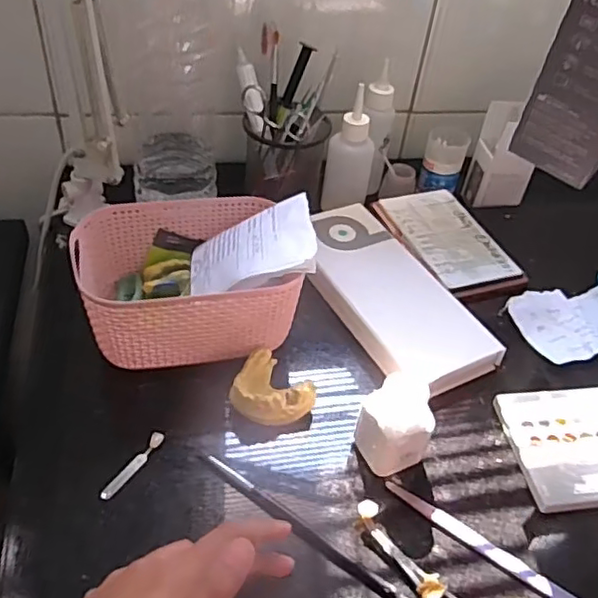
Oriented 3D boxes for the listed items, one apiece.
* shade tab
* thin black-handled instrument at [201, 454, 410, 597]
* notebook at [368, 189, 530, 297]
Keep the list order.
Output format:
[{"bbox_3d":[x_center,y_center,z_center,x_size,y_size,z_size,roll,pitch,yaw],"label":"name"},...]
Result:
[{"bbox_3d":[-0.112,0.112,0.419,0.009,0.004,0.056,26,48,18],"label":"shade tab"},{"bbox_3d":[0.010,0.150,0.393,0.176,0.009,0.008,30,49,21],"label":"thin black-handled instrument"},{"bbox_3d":[0.146,-0.059,0.620,0.096,0.014,0.161,-12,48,-19],"label":"notebook"}]

